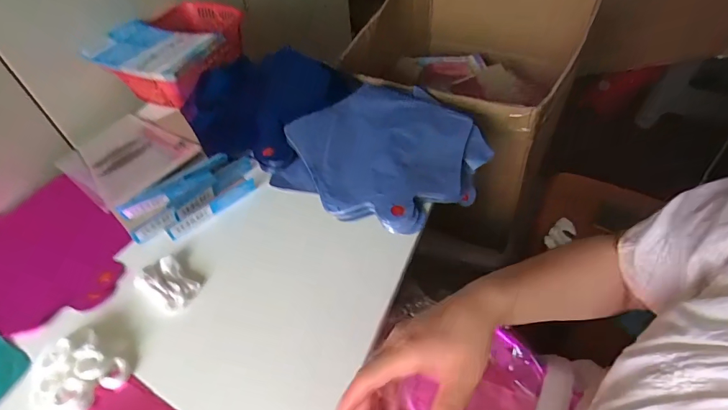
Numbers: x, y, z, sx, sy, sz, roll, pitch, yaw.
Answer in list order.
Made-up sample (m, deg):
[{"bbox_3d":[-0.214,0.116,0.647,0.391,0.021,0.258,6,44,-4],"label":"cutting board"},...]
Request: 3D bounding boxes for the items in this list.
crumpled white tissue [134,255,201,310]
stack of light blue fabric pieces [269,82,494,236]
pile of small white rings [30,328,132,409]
[{"bbox_3d":[-0.212,0.082,0.444,0.067,0.017,0.043,28,57,25],"label":"crumpled white tissue"},{"bbox_3d":[0.036,-0.087,0.575,0.253,0.043,0.286,23,55,22],"label":"stack of light blue fabric pieces"},{"bbox_3d":[-0.263,0.159,0.377,0.064,0.030,0.071,24,55,23],"label":"pile of small white rings"}]

